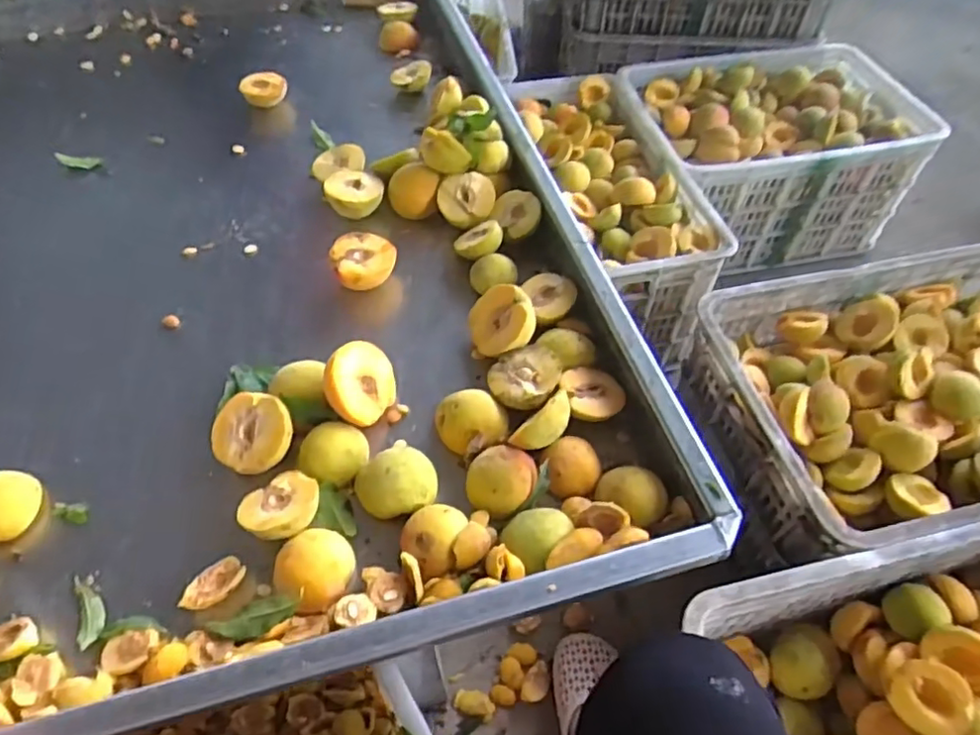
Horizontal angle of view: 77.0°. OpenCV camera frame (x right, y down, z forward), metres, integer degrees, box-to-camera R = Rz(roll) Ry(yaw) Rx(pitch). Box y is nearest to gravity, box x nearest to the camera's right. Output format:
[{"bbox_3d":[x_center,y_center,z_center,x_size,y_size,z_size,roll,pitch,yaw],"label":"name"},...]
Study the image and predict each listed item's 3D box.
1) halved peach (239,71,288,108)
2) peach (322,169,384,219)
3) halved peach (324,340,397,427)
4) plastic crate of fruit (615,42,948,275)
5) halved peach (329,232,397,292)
[{"bbox_3d":[-0.316,-0.387,0.866,0.061,0.034,0.059,-17,55,-12],"label":"halved peach"},{"bbox_3d":[-0.156,-0.199,0.719,0.062,0.046,0.067,-2,53,-1],"label":"peach"},{"bbox_3d":[-0.116,0.013,0.538,0.027,0.068,0.072,-16,13,32],"label":"halved peach"},{"bbox_3d":[0.515,-0.426,1.242,0.521,0.276,0.386,-5,53,-4],"label":"plastic crate of fruit"},{"bbox_3d":[-0.132,-0.110,0.653,0.065,0.037,0.062,1,53,-1],"label":"halved peach"}]

